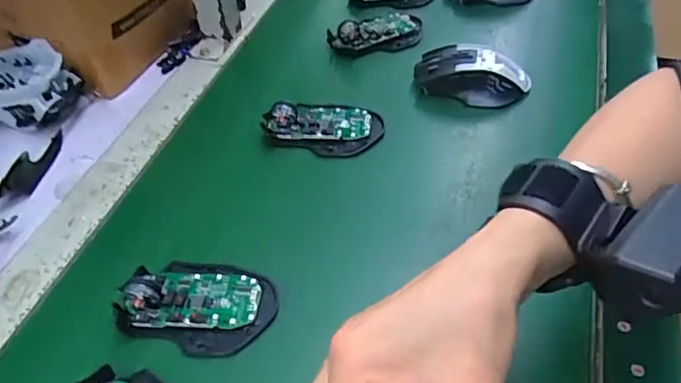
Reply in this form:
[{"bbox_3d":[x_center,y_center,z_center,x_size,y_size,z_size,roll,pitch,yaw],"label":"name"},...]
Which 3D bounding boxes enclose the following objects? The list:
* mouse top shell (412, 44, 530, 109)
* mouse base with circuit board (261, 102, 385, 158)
[{"bbox_3d":[0.135,-0.121,0.570,0.112,0.038,0.064,7,48,12],"label":"mouse top shell"},{"bbox_3d":[-0.018,-0.069,0.541,0.113,0.028,0.064,11,49,15],"label":"mouse base with circuit board"}]

